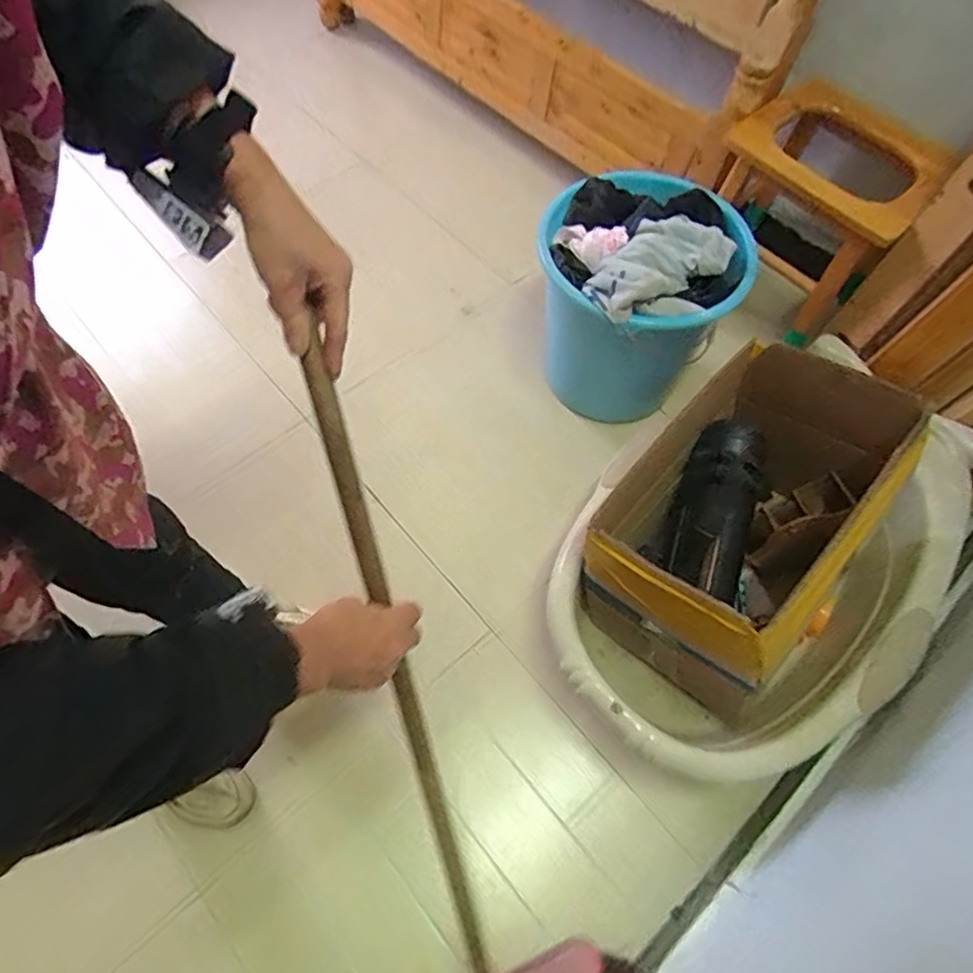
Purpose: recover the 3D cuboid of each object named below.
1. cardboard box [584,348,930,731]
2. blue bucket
[{"bbox_3d":[0.405,0.065,0.998,0.305,0.381,0.478,39,69,18],"label":"cardboard box"},{"bbox_3d":[0.274,-0.346,1.216,0.344,0.381,0.364,0,63,0],"label":"blue bucket"}]

